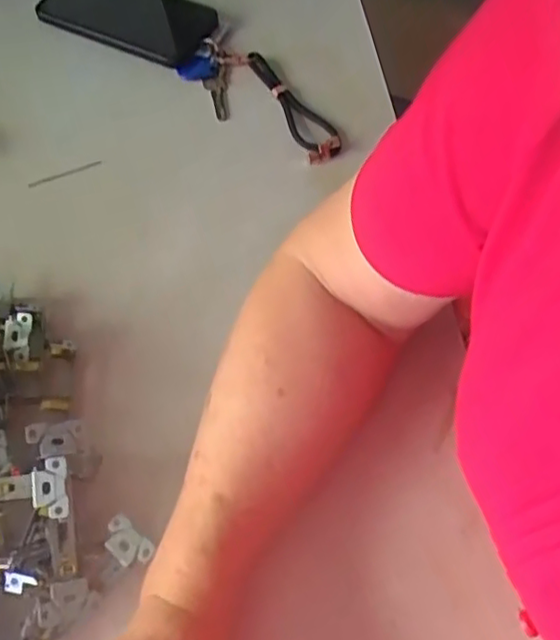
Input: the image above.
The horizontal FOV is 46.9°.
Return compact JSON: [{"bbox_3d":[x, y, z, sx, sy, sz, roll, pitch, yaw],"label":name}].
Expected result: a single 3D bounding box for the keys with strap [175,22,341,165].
[{"bbox_3d":[-0.019,-0.193,0.557,0.067,0.019,0.175,-37,67,-17],"label":"keys with strap"}]

